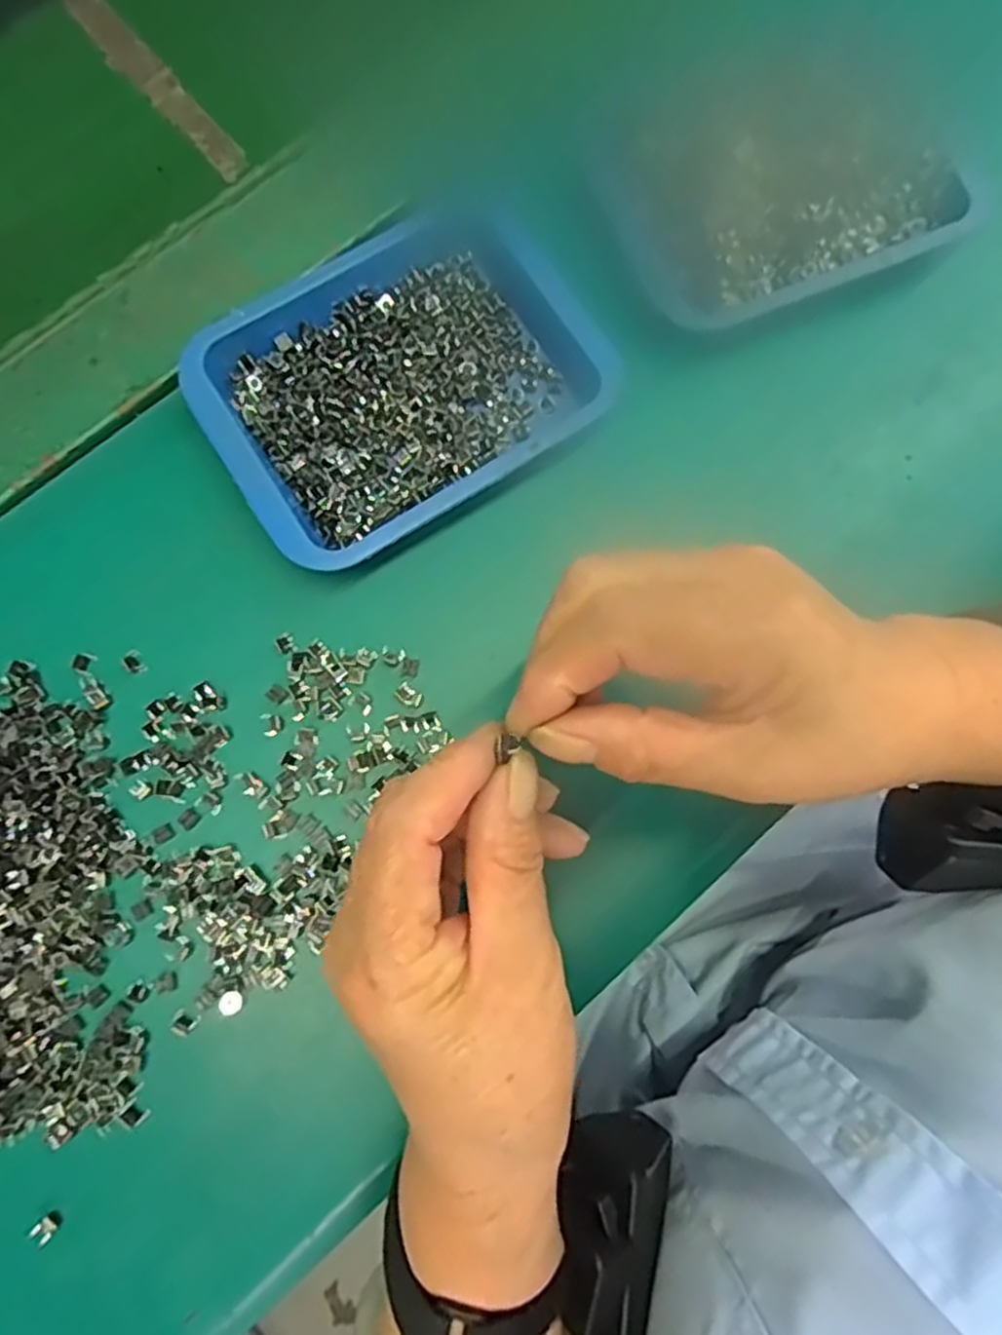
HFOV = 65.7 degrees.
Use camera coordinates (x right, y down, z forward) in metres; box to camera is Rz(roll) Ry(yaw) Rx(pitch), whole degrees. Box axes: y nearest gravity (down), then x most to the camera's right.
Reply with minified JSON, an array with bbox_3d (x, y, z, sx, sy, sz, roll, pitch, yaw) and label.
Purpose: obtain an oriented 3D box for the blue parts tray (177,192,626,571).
[{"bbox_3d":[-0.039,-0.124,0.325,0.165,0.020,0.125,-33,83,-6],"label":"blue parts tray"}]

